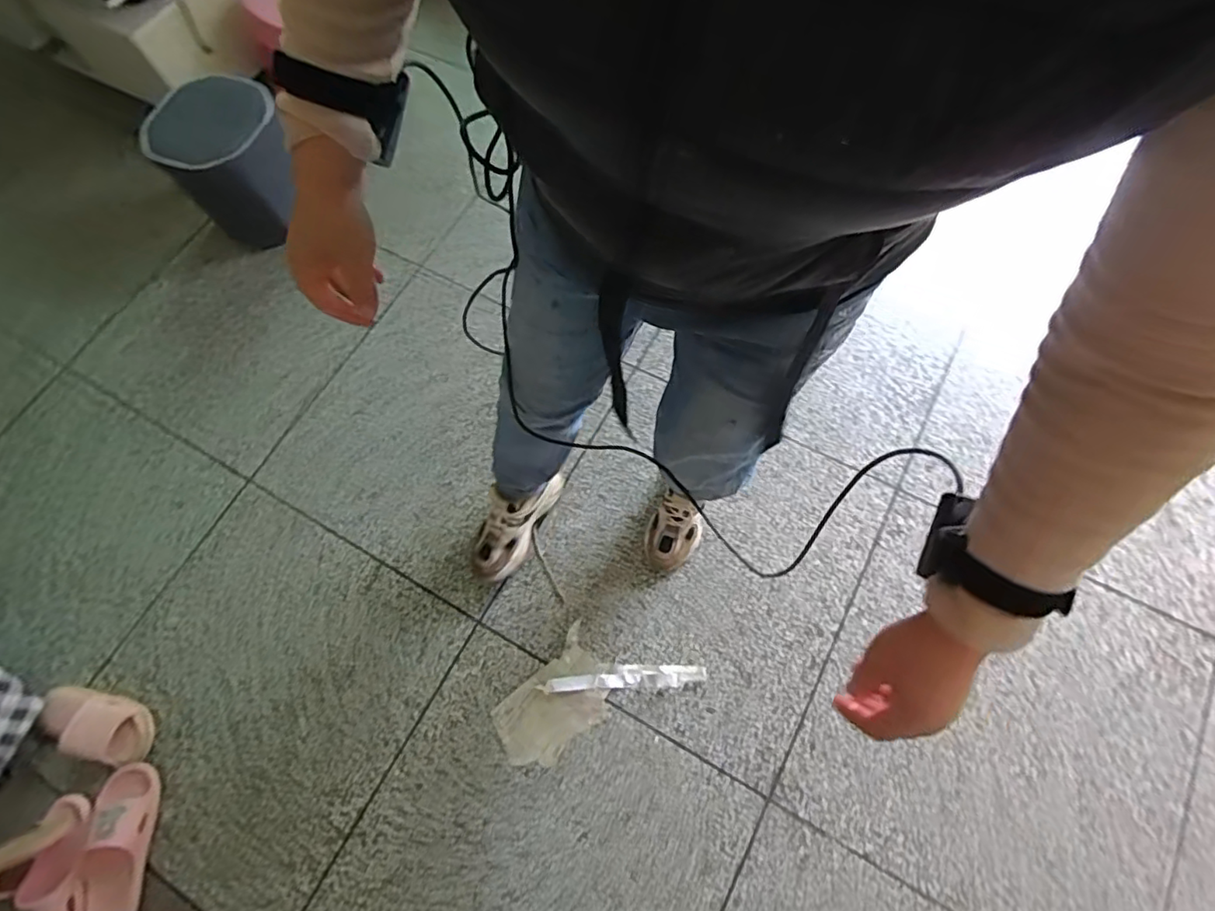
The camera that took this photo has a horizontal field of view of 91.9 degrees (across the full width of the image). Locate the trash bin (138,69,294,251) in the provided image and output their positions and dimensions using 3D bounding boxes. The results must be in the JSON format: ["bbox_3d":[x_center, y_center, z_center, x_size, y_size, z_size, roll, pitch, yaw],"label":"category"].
[{"bbox_3d":[-0.850,-0.662,1.352,0.245,0.264,0.242,6,69,6],"label":"trash bin"}]

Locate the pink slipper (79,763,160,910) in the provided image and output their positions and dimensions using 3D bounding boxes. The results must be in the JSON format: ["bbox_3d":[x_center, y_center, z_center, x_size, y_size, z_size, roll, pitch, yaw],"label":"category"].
[{"bbox_3d":[-0.829,0.664,0.992,0.093,0.060,0.248,0,70,2],"label":"pink slipper"}]

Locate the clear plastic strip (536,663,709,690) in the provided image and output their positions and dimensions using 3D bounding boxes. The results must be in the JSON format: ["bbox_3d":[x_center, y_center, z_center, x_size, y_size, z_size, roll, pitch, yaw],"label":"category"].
[{"bbox_3d":[0.027,0.403,1.070,0.297,0.022,0.040,-2,70,1],"label":"clear plastic strip"}]

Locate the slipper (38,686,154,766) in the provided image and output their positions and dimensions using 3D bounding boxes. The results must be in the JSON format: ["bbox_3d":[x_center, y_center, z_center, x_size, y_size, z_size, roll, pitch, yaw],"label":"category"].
[{"bbox_3d":[-0.933,0.484,1.063,0.219,0.053,0.094,13,71,7],"label":"slipper"}]

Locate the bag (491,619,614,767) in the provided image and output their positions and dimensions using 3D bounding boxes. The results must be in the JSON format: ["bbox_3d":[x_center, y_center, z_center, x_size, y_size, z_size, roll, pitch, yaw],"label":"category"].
[{"bbox_3d":[-0.094,0.445,1.059,0.229,0.022,0.139,-43,74,-13],"label":"bag"}]

